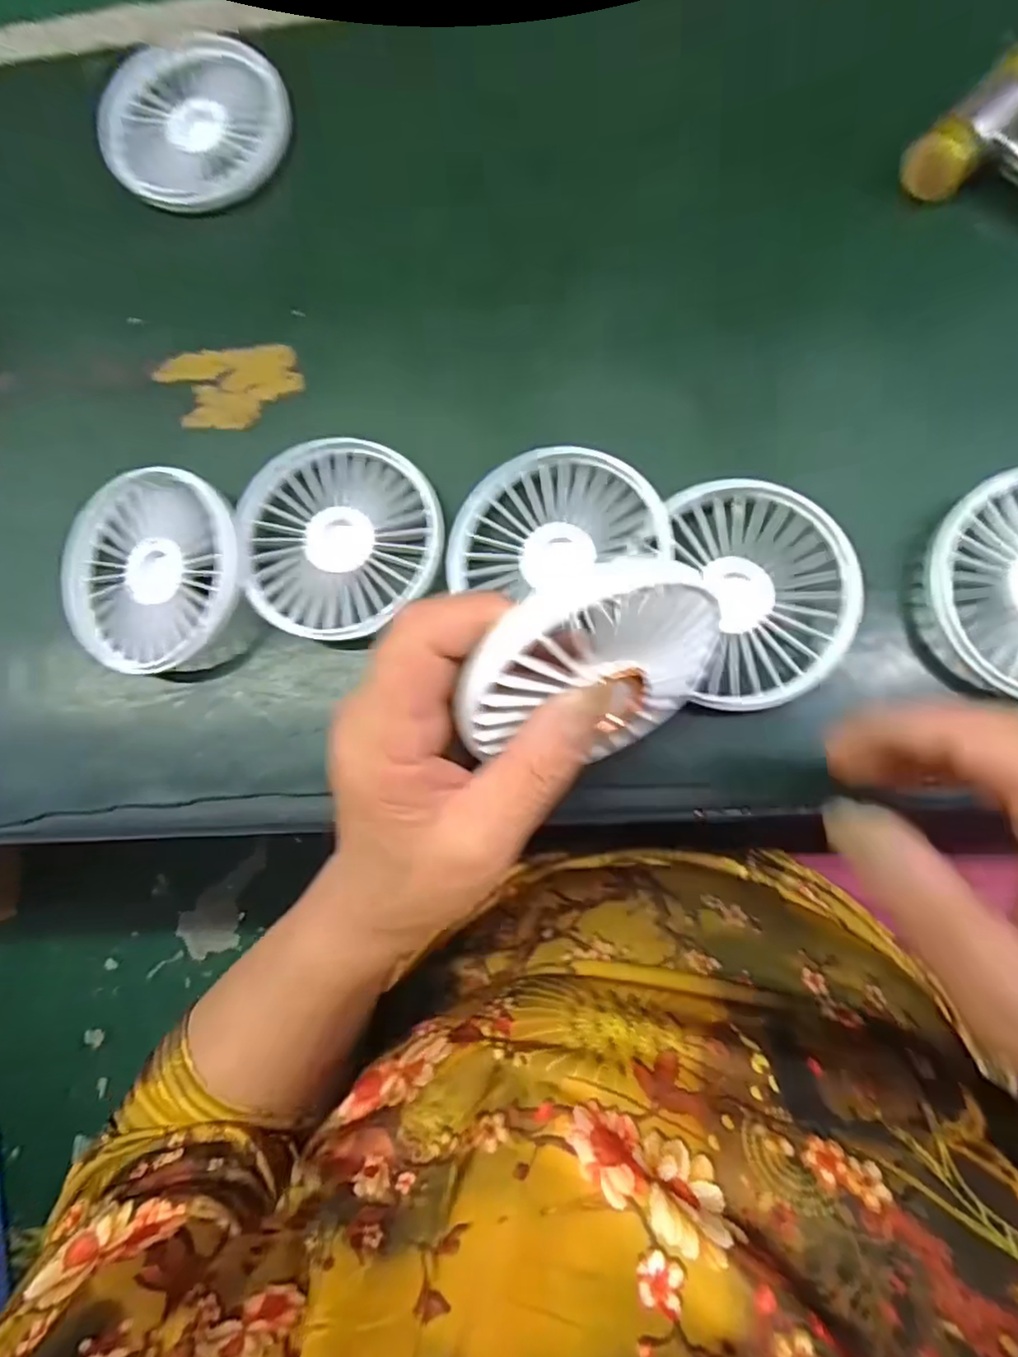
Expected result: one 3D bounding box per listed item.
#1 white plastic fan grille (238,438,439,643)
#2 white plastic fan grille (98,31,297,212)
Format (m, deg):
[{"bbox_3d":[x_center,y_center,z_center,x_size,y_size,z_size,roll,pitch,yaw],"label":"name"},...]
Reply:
[{"bbox_3d":[-0.076,-0.063,0.286,0.084,0.014,0.091,-1,81,7],"label":"white plastic fan grille"},{"bbox_3d":[-0.157,-0.279,0.327,0.091,0.016,0.081,-12,80,5],"label":"white plastic fan grille"}]

